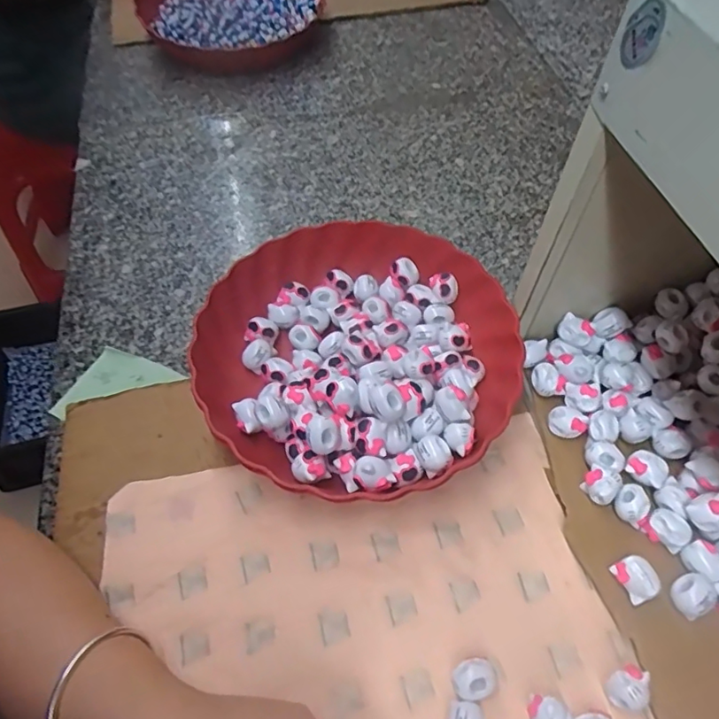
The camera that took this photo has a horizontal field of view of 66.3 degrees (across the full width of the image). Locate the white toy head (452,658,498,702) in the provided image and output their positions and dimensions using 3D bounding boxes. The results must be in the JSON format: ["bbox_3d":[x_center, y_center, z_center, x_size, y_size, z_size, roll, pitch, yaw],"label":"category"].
[{"bbox_3d":[0.067,0.188,0.323,0.025,0.018,0.020,-20,58,-10],"label":"white toy head"}]

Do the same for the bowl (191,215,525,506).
[{"bbox_3d":[0.002,-0.006,0.430,0.233,0.068,0.235,-1,56,2],"label":"bowl"}]

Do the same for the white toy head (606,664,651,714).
[{"bbox_3d":[0.154,0.188,0.315,0.021,0.019,0.020,-1,56,2],"label":"white toy head"}]

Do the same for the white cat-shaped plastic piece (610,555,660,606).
[{"bbox_3d":[0.172,0.138,0.345,0.020,0.020,0.025,-21,58,-11],"label":"white cat-shaped plastic piece"}]

